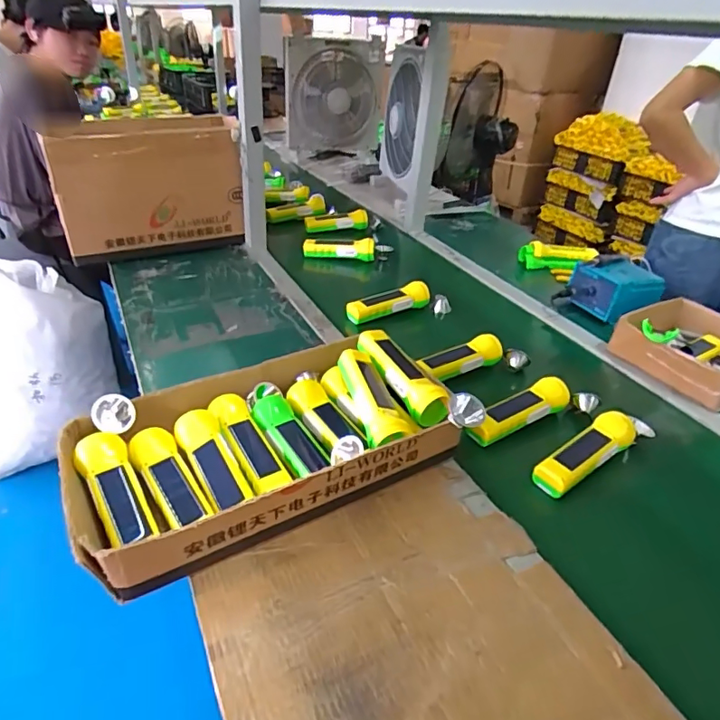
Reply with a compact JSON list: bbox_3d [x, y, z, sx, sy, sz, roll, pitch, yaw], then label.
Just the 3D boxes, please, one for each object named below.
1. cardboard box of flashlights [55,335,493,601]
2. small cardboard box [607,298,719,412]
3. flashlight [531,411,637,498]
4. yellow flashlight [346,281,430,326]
[{"bbox_3d":[-0.102,0.093,0.604,0.418,0.093,0.217,-14,38,-26],"label":"cardboard box of flashlights"},{"bbox_3d":[0.577,-0.025,0.882,0.241,0.065,0.228,-18,40,-31],"label":"small cardboard box"},{"bbox_3d":[0.294,0.118,0.662,0.167,0.040,0.046,-20,41,-33],"label":"flashlight"},{"bbox_3d":[0.055,-0.109,0.979,0.172,0.048,0.041,-16,39,-29],"label":"yellow flashlight"}]

